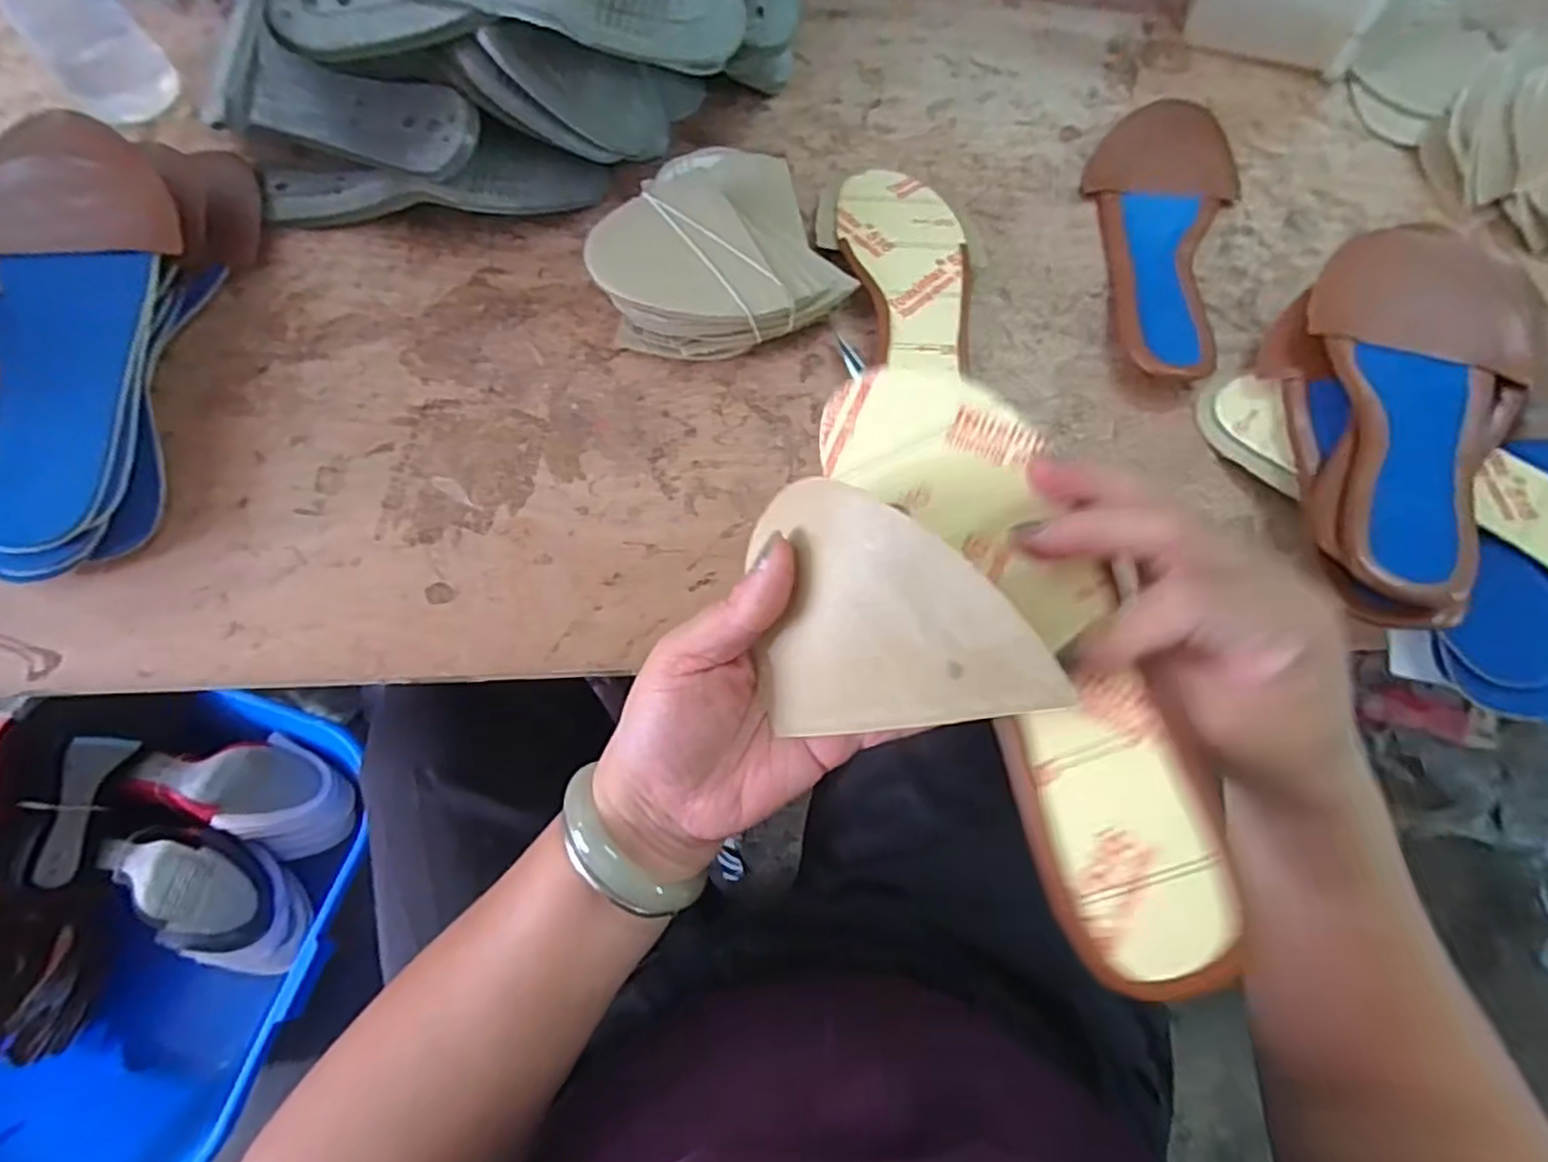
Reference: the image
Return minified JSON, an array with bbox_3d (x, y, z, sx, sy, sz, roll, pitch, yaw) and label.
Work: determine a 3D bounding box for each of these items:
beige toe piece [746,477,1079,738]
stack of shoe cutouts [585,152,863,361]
[{"bbox_3d":[0.035,0.007,0.239,0.102,0.009,0.085,-10,96,37],"label":"beige toe piece"},{"bbox_3d":[-0.039,-0.200,0.437,0.136,0.046,0.132,-18,71,-8],"label":"stack of shoe cutouts"}]

